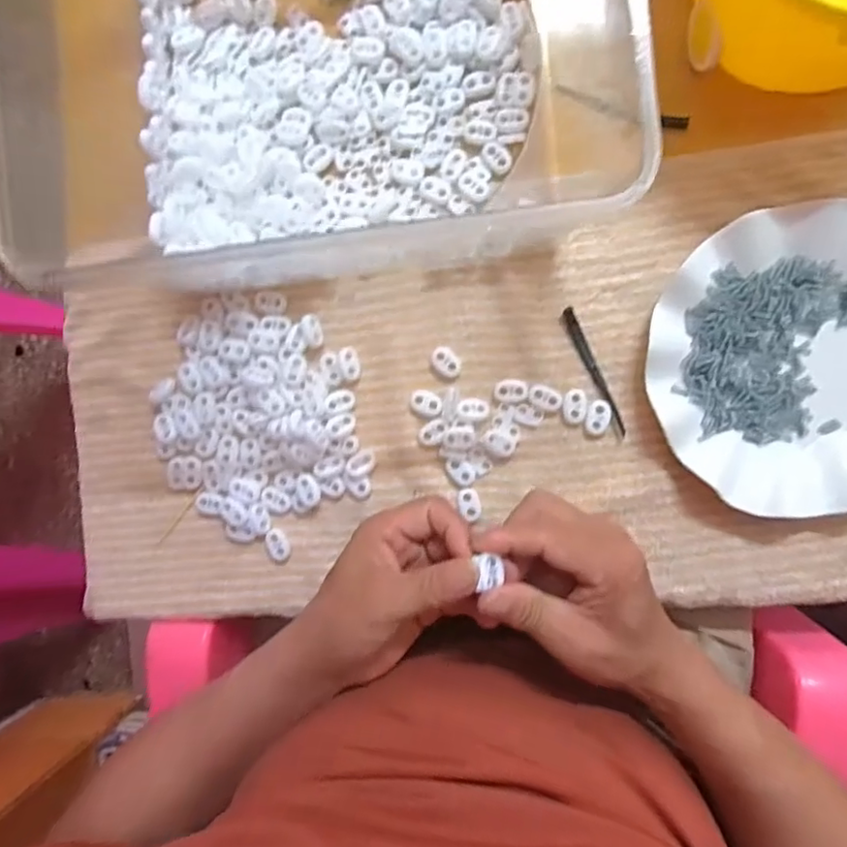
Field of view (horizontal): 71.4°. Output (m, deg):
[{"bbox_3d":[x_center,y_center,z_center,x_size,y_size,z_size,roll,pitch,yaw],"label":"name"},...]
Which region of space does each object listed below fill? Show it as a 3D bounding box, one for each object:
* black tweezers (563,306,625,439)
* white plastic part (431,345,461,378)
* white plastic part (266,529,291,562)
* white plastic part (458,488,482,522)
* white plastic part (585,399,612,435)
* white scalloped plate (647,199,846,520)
[{"bbox_3d":[0.112,-0.034,0.385,0.008,0.004,0.090,-24,89,7],"label":"black tweezers"},{"bbox_3d":[0.015,-0.042,0.396,0.016,0.005,0.023,-39,87,7],"label":"white plastic part"},{"bbox_3d":[-0.101,0.085,0.406,0.014,0.004,0.022,-19,90,7],"label":"white plastic part"},{"bbox_3d":[0.031,0.054,0.395,0.014,0.005,0.021,-11,91,7],"label":"white plastic part"},{"bbox_3d":[0.114,-0.004,0.384,0.015,0.004,0.022,10,93,6],"label":"white plastic part"},{"bbox_3d":[0.237,-0.034,0.362,0.191,0.020,0.180,0,92,7],"label":"white scalloped plate"}]

